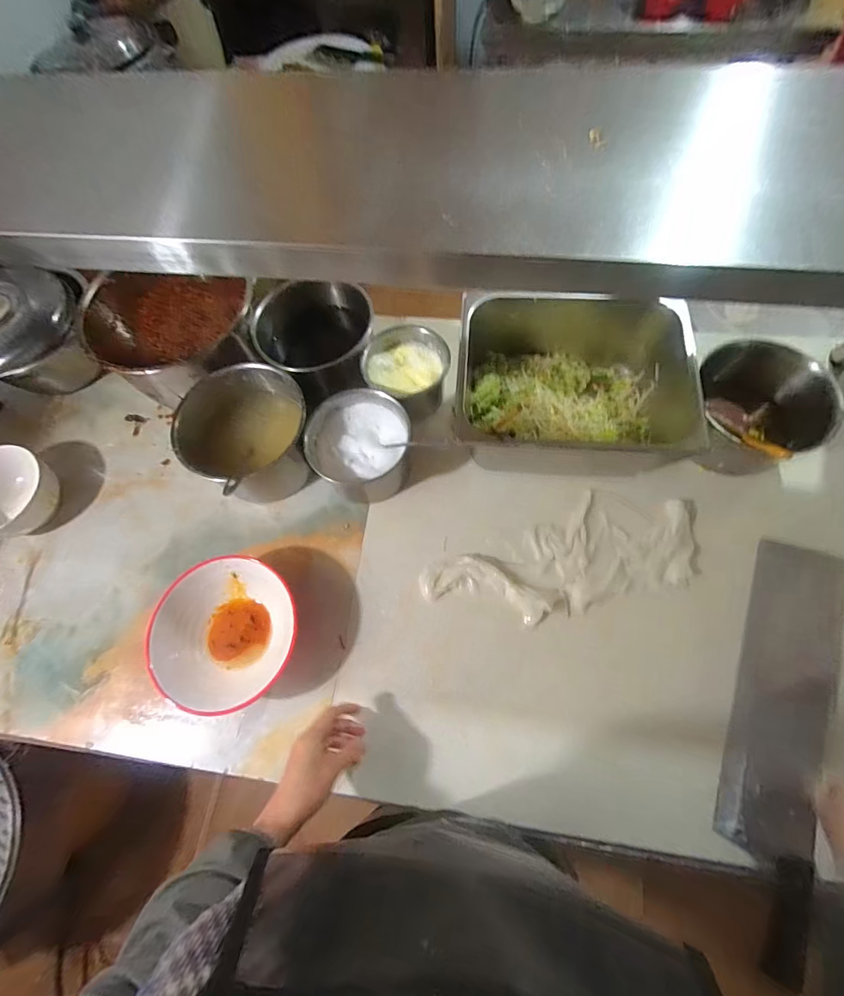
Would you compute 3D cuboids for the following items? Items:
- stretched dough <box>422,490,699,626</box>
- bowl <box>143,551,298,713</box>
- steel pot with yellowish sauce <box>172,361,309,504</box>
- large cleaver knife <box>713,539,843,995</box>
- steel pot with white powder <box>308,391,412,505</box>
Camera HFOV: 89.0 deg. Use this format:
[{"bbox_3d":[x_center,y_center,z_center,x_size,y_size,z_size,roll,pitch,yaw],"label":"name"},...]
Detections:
[{"bbox_3d":[0.210,0.091,0.638,0.408,0.020,0.148,-15,68,-2],"label":"stretched dough"},{"bbox_3d":[-0.269,0.190,0.605,0.194,0.076,0.194,-1,68,3],"label":"bowl"},{"bbox_3d":[-0.268,-0.099,0.693,0.178,0.137,0.175,-1,68,3],"label":"steel pot with yellowish sauce"},{"bbox_3d":[0.460,0.288,0.547,0.111,0.033,0.490,22,71,12],"label":"large cleaver knife"},{"bbox_3d":[-0.096,-0.087,0.680,0.153,0.115,0.153,-1,68,3],"label":"steel pot with white powder"}]

